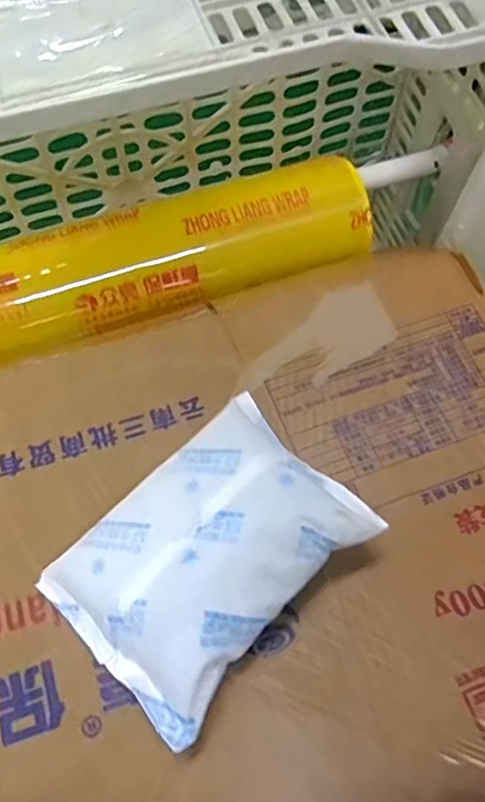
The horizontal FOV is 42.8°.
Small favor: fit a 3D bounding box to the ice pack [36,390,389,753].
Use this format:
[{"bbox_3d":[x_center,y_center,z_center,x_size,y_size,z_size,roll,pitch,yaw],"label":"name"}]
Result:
[{"bbox_3d":[-0.017,0.080,0.337,0.152,0.058,0.112,-41,71,-21],"label":"ice pack"}]

